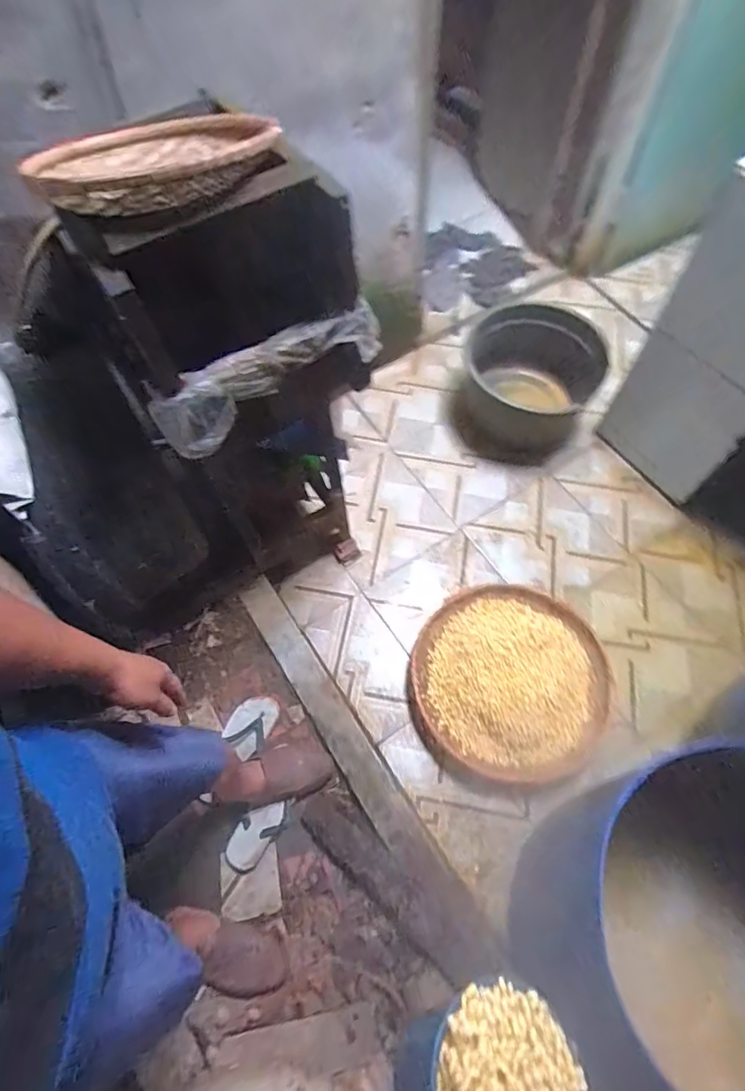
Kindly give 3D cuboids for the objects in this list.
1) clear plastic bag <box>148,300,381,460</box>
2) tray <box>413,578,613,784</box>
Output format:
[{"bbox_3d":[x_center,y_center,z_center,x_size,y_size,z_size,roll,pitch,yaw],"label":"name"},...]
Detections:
[{"bbox_3d":[-0.170,-0.291,0.884,0.420,0.111,0.068,-30,66,-13],"label":"clear plastic bag"},{"bbox_3d":[0.395,0.366,1.445,0.542,0.124,0.558,11,64,7],"label":"tray"}]

